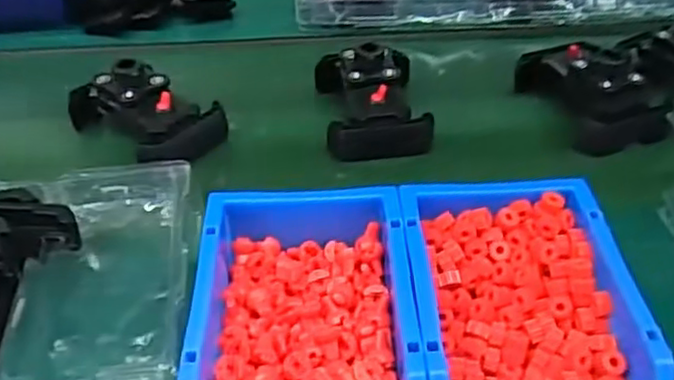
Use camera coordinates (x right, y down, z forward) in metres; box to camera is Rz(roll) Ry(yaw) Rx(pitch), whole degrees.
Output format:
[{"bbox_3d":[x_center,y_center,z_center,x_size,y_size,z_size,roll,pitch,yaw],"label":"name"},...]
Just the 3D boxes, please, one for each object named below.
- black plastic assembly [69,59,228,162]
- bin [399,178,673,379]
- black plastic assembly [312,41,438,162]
[{"bbox_3d":[-0.177,-0.075,0.597,0.135,0.062,0.078,23,46,26],"label":"black plastic assembly"},{"bbox_3d":[0.102,0.085,0.388,0.117,0.086,0.175,-3,41,-1],"label":"bin"},{"bbox_3d":[0.033,-0.091,0.611,0.091,0.062,0.118,-6,41,-5],"label":"black plastic assembly"}]

